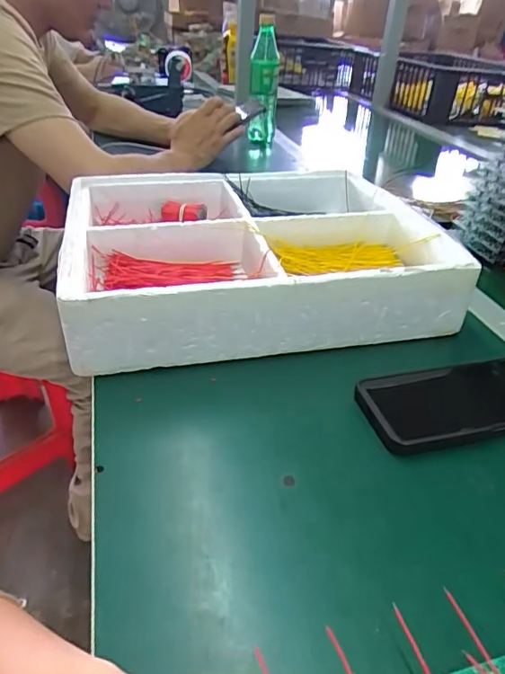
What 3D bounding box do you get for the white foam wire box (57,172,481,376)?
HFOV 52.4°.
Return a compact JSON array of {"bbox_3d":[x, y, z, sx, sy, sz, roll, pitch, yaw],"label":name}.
[{"bbox_3d":[-0.006,-0.097,0.579,0.370,0.083,0.317,-7,35,-11],"label":"white foam wire box"}]

